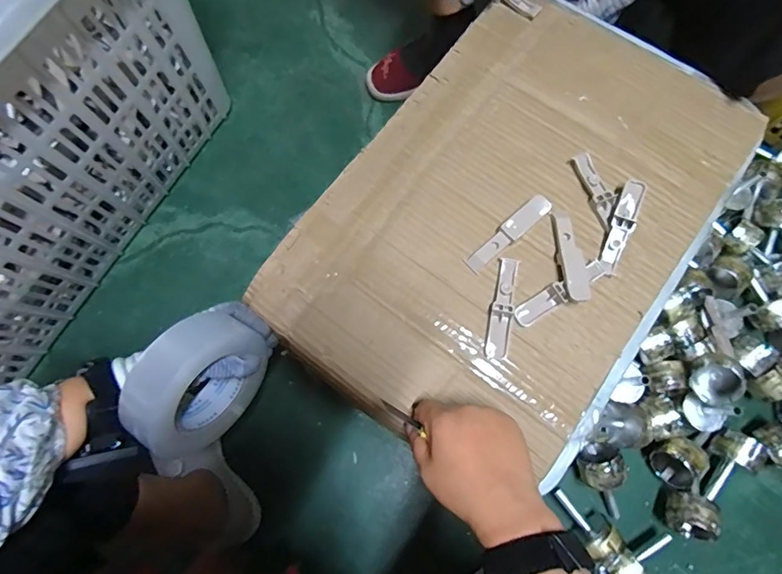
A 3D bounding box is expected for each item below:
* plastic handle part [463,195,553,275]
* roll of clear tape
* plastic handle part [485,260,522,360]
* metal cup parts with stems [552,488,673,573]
[{"bbox_3d":[0.117,-0.053,0.440,0.100,0.007,0.022,-43,91,0],"label":"plastic handle part"},{"bbox_3d":[-0.175,0.091,0.402,0.057,0.115,0.127,30,78,9],"label":"roll of clear tape"},{"bbox_3d":[0.107,0.020,0.427,0.021,0.011,0.098,12,76,5],"label":"plastic handle part"},{"bbox_3d":[0.299,0.336,0.623,0.105,0.066,0.154,-44,78,-9],"label":"metal cup parts with stems"}]

